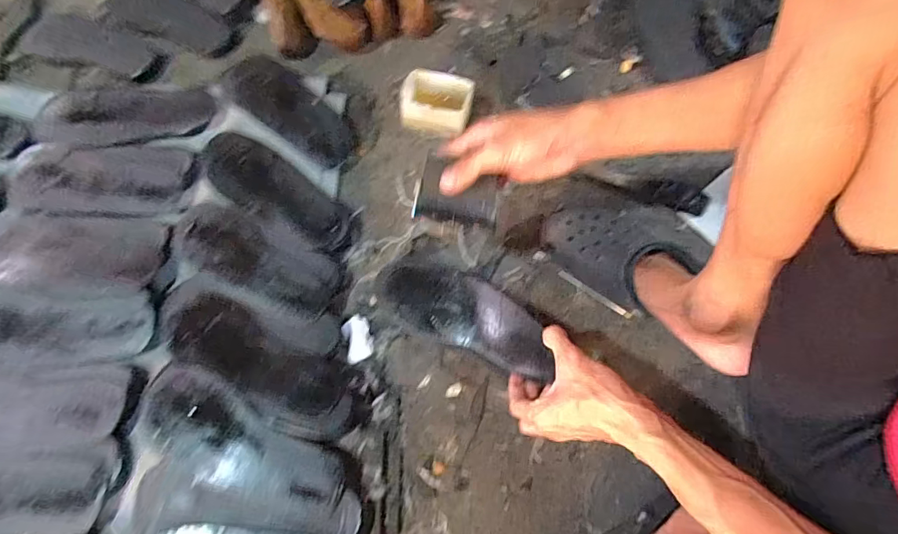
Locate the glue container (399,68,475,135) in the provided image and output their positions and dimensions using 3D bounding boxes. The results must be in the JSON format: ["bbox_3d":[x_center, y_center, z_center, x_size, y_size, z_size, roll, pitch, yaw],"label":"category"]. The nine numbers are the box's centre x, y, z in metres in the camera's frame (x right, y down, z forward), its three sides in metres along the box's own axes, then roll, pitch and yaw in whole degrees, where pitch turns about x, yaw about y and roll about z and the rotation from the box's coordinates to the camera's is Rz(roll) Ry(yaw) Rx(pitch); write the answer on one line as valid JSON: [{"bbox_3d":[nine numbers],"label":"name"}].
[{"bbox_3d":[-0.017,-0.246,0.681,0.106,0.061,0.075,12,70,5],"label":"glue container"}]

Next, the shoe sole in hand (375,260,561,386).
[{"bbox_3d":[0.020,0.054,0.551,0.231,0.039,0.089,23,71,24],"label":"shoe sole in hand"}]

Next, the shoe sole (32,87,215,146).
[{"bbox_3d":[-0.494,-0.239,0.696,0.258,0.017,0.108,-7,70,-2],"label":"shoe sole"}]

